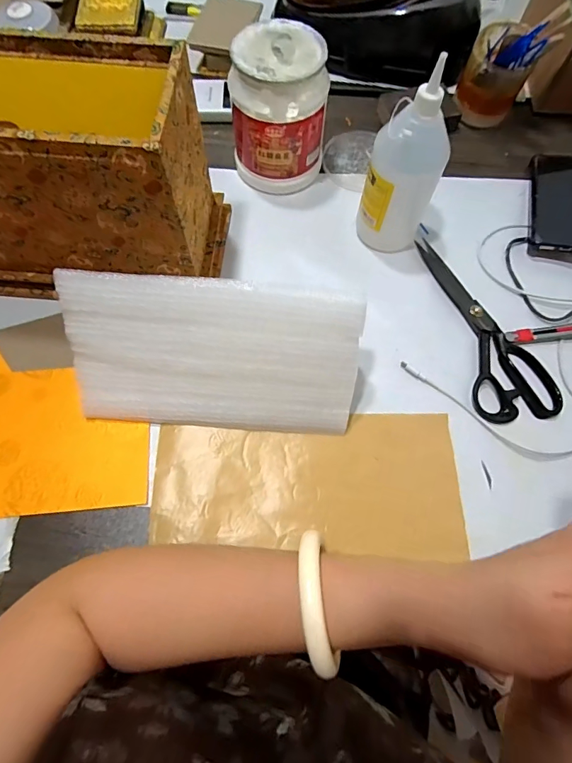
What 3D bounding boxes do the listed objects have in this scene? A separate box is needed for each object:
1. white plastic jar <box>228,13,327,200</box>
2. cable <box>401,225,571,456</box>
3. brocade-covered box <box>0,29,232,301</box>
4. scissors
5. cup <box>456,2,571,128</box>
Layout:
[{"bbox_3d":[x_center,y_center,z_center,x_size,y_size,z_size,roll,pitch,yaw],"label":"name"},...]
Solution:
[{"bbox_3d":[-0.008,-0.323,0.496,0.108,0.139,0.110,0,69,-1],"label":"white plastic jar"},{"bbox_3d":[0.318,-0.059,0.463,0.258,0.017,0.310,35,73,11],"label":"cable"},{"bbox_3d":[-0.232,-0.197,0.409,0.304,0.195,0.137,3,69,0],"label":"brocade-covered box"},{"bbox_3d":[0.230,-0.068,0.470,0.090,0.010,0.233,-9,70,-4],"label":"scissors"},{"bbox_3d":[0.280,-0.404,0.535,0.088,0.134,0.080,0,69,-1],"label":"cup"}]

